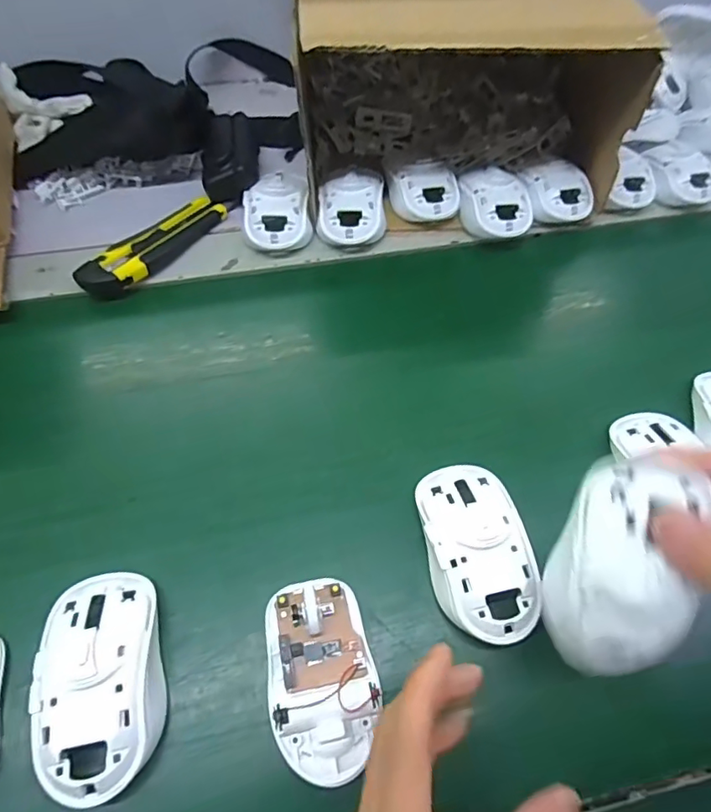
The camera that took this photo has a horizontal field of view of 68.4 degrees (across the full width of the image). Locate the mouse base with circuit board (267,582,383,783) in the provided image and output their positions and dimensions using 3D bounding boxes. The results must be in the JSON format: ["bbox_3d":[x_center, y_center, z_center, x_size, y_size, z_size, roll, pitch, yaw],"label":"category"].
[{"bbox_3d":[-0.018,0.143,0.280,0.057,0.030,0.095,-9,62,-8],"label":"mouse base with circuit board"}]

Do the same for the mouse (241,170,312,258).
[{"bbox_3d":[-0.069,-0.171,0.462,0.056,0.031,0.087,-5,61,-6],"label":"mouse"}]

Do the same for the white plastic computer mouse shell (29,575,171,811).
[{"bbox_3d":[-0.132,0.140,0.271,0.057,0.031,0.104,-11,62,-9],"label":"white plastic computer mouse shell"}]

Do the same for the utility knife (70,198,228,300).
[{"bbox_3d":[-0.167,-0.134,0.443,0.039,0.024,0.136,40,66,18],"label":"utility knife"}]

